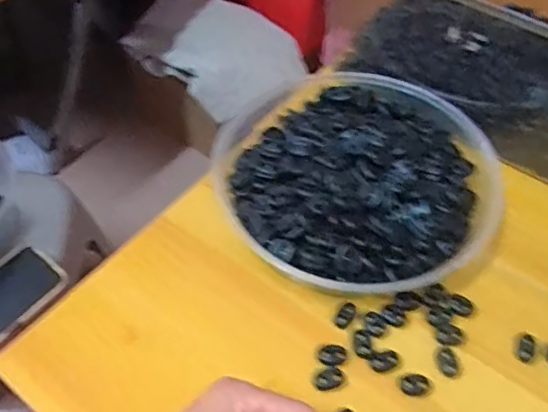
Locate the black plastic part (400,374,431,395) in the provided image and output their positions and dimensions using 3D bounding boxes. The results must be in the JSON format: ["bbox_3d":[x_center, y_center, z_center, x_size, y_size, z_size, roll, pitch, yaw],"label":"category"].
[{"bbox_3d":[0.097,0.122,0.395,0.020,0.004,0.014,-14,53,-10],"label":"black plastic part"}]

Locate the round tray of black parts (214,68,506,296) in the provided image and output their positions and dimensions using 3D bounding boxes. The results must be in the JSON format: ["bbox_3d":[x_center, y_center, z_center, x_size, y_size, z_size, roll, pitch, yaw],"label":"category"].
[{"bbox_3d":[0.070,-0.033,0.487,0.224,0.048,0.226,0,52,0],"label":"round tray of black parts"}]

